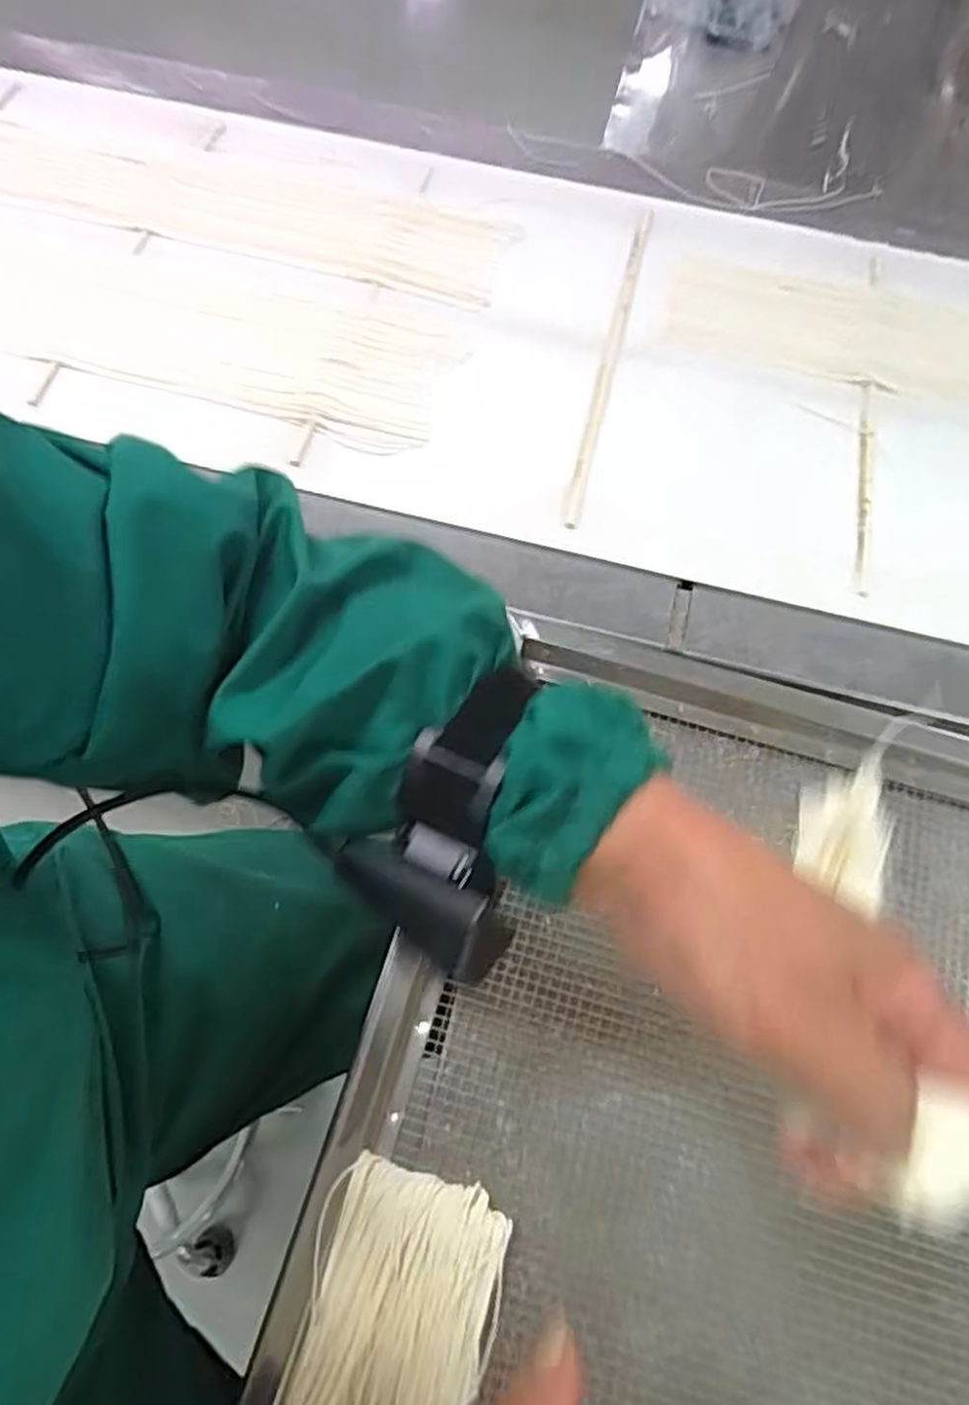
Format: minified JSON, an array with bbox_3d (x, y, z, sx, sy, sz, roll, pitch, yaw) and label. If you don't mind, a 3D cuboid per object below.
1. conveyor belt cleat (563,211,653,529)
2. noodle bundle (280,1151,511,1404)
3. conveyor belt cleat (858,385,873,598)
[{"bbox_3d":[0.101,-0.277,0.608,0.010,0.010,0.345,14,66,3],"label":"conveyor belt cleat"},{"bbox_3d":[-0.043,0.299,0.361,0.086,0.019,0.138,13,66,3],"label":"noodle bundle"},{"bbox_3d":[0.276,-0.162,0.564,0.009,0.008,0.199,13,66,3],"label":"conveyor belt cleat"}]

